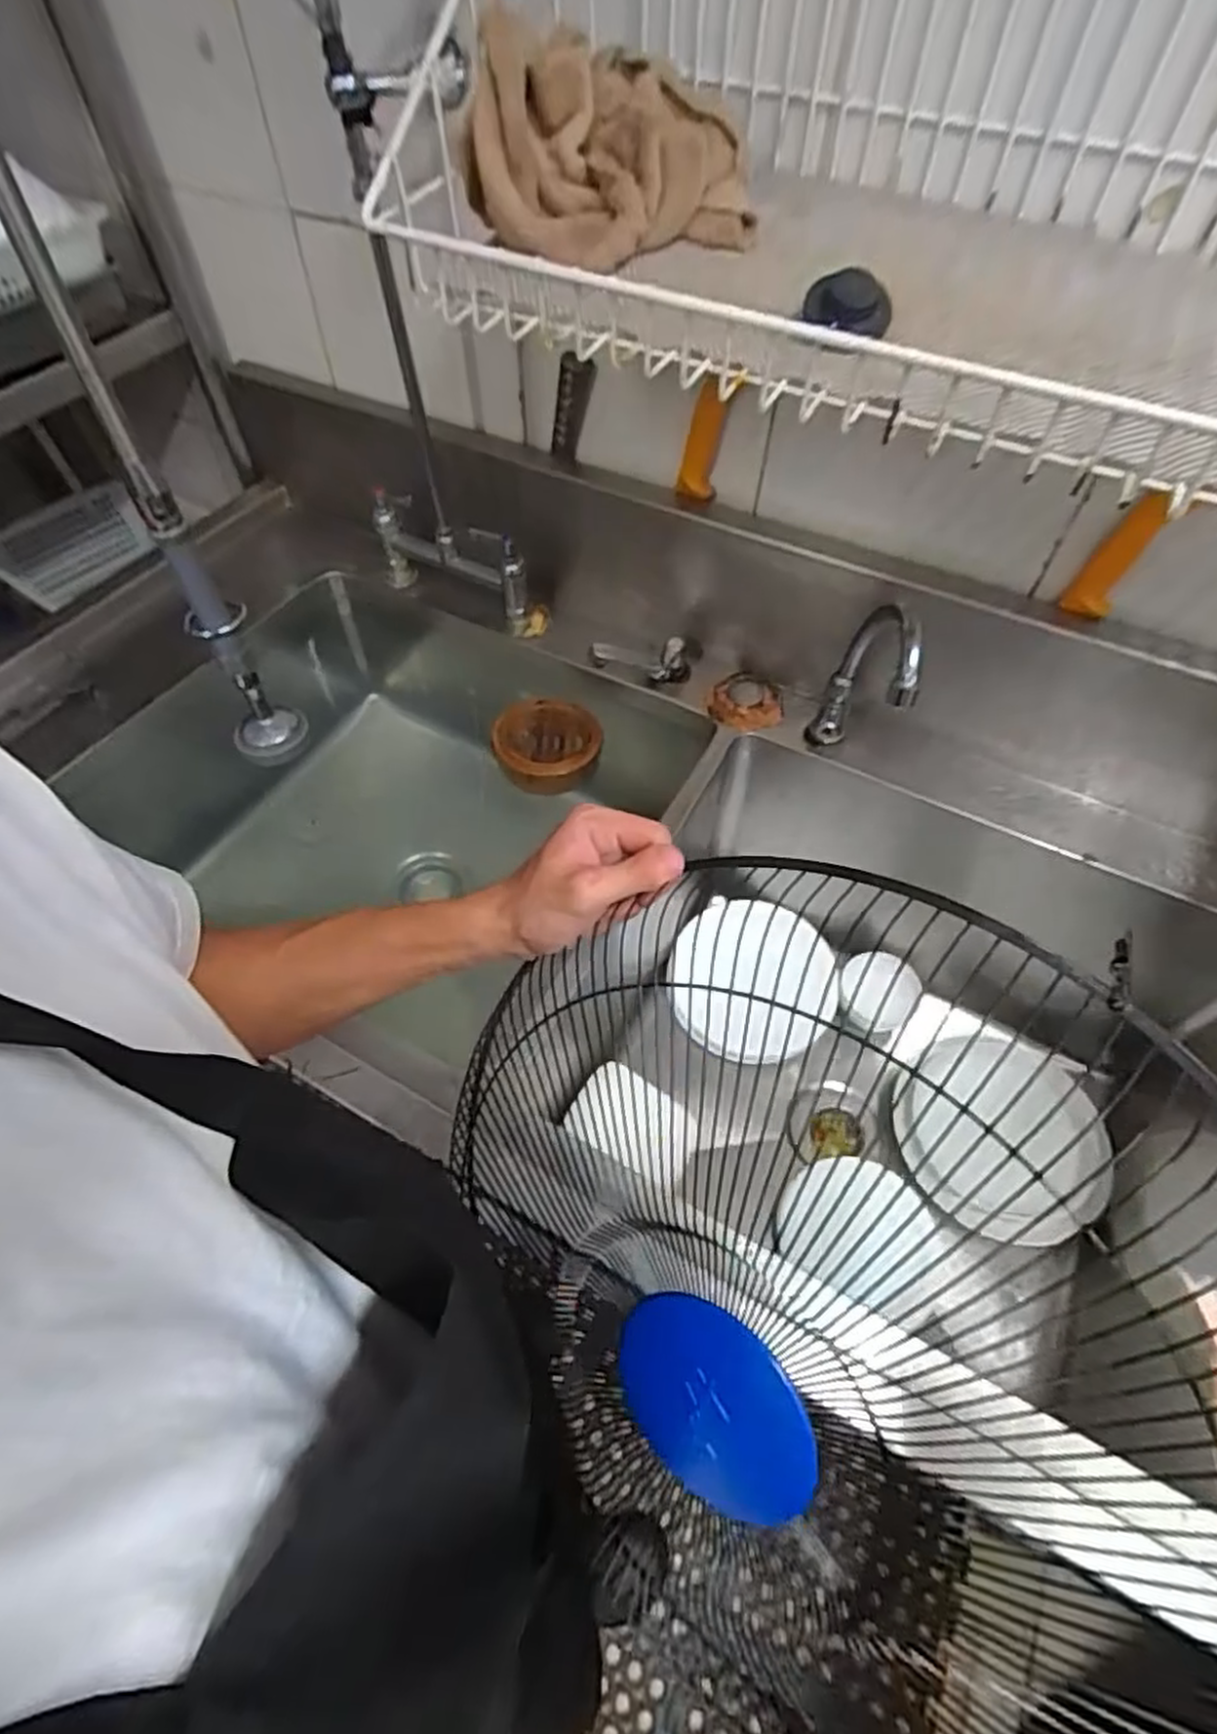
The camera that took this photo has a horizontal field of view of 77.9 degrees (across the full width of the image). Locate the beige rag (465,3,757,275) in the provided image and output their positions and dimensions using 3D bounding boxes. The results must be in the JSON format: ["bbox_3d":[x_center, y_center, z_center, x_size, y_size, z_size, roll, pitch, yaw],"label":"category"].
[{"bbox_3d":[0.004,-0.511,0.528,0.193,0.096,0.162,1,55,-1],"label":"beige rag"}]

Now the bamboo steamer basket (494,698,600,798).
[{"bbox_3d":[-0.076,-0.148,0.943,0.132,0.046,0.132,9,55,5],"label":"bamboo steamer basket"}]

